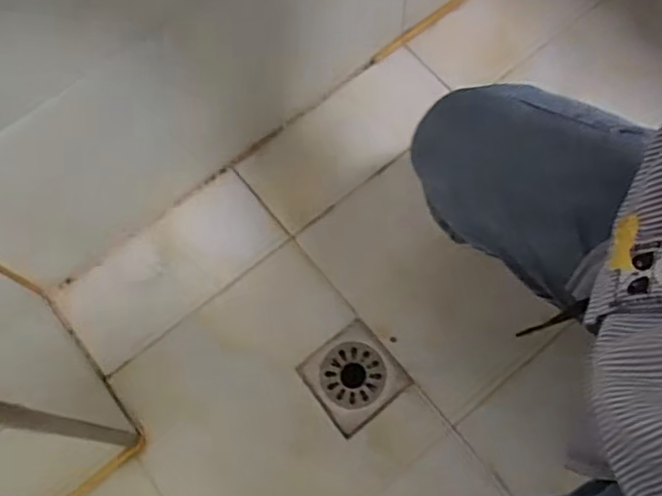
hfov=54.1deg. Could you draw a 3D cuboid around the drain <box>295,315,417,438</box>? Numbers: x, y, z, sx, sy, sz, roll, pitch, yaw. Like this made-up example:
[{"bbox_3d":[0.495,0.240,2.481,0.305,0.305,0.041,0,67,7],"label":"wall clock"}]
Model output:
[{"bbox_3d":[0.025,0.149,0.753,0.096,0.005,0.098,-38,73,-11],"label":"drain"}]

